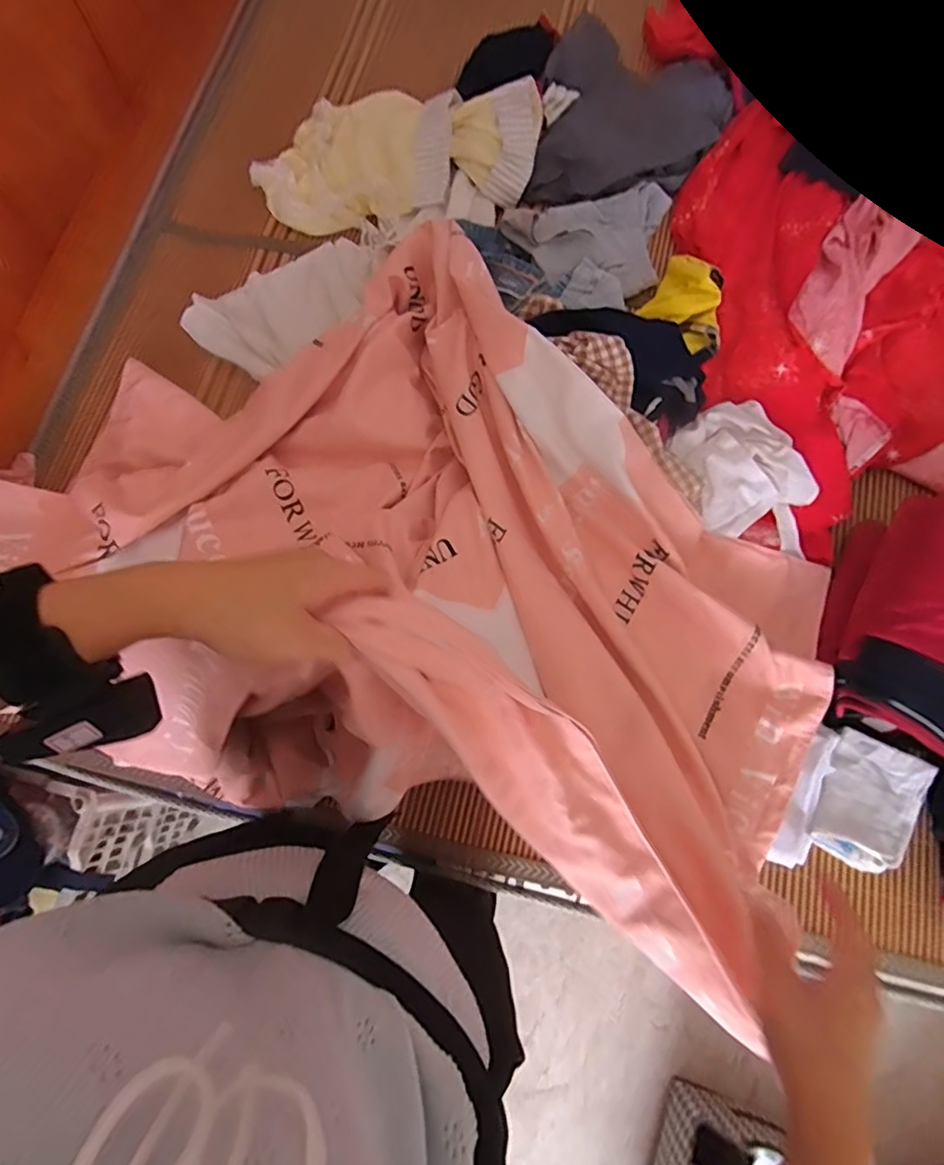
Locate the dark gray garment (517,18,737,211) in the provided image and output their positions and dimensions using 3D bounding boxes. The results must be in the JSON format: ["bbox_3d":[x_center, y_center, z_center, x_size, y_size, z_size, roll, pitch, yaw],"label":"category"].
[{"bbox_3d":[0.289,-0.847,1.026,0.318,0.053,0.442,9,75,5],"label":"dark gray garment"}]

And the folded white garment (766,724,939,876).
[{"bbox_3d":[0.465,0.275,0.691,0.148,0.041,0.187,26,77,9],"label":"folded white garment"}]

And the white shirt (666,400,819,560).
[{"bbox_3d":[0.382,-0.149,0.800,0.174,0.060,0.215,-31,75,-6],"label":"white shirt"}]

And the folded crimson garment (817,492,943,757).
[{"bbox_3d":[0.560,0.045,0.679,0.178,0.183,0.258,24,77,9],"label":"folded crimson garment"}]

